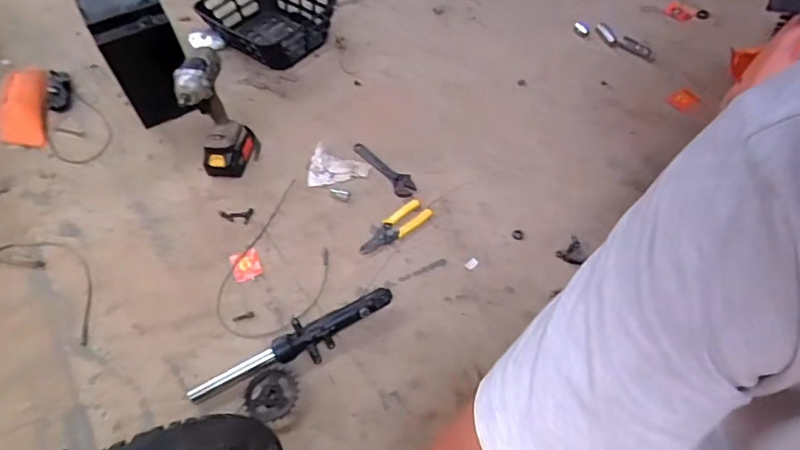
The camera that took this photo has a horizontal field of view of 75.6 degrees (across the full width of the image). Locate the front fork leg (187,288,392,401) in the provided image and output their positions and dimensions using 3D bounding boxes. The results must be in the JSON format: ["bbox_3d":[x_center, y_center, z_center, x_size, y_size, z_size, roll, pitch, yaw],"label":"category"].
[{"bbox_3d":[-0.176,0.203,0.872,0.360,0.056,0.066,-27,56,-17],"label":"front fork leg"}]

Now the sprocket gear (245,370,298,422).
[{"bbox_3d":[-0.208,0.275,0.836,0.083,0.008,0.082,-2,53,2],"label":"sprocket gear"}]

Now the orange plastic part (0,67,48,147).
[{"bbox_3d":[-0.978,-0.301,1.331,0.128,0.063,0.255,-14,53,-7],"label":"orange plastic part"}]

